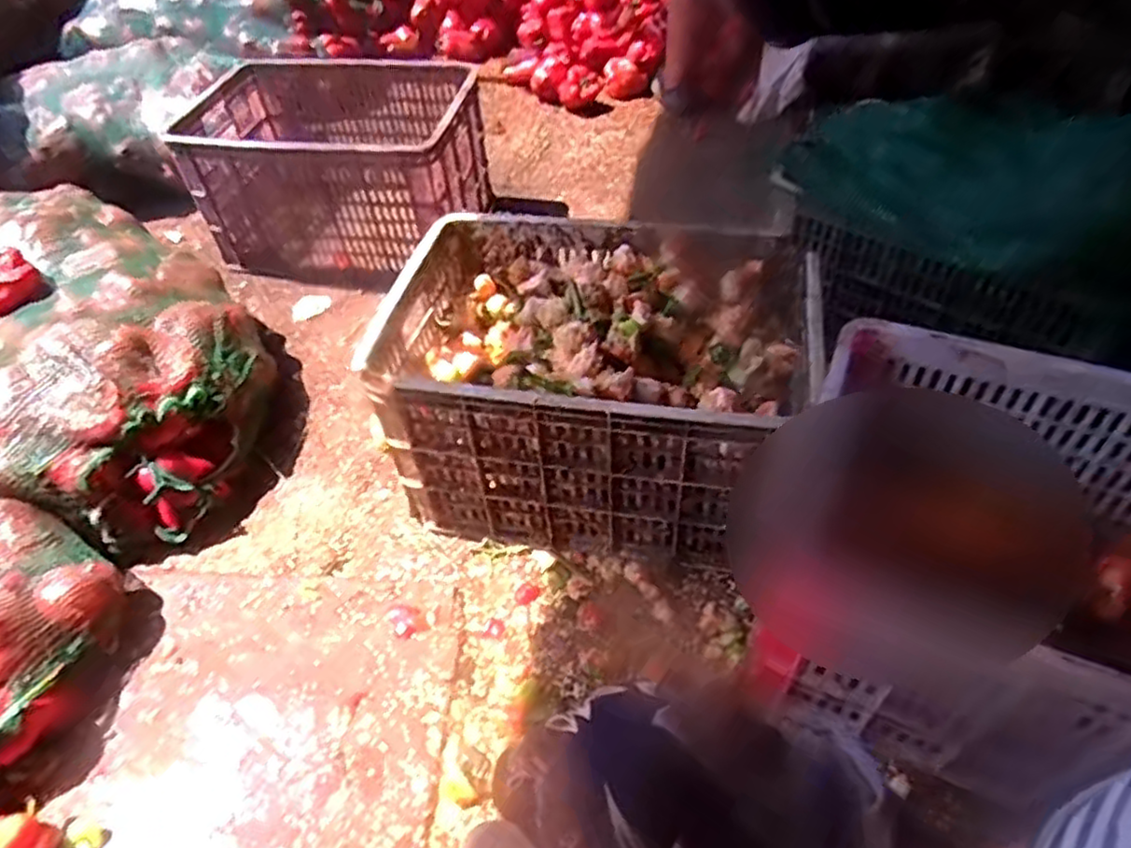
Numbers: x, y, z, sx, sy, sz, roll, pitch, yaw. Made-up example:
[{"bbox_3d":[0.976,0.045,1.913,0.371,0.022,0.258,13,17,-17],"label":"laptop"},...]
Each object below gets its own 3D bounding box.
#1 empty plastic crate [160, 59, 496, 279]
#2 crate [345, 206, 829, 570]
[{"bbox_3d":[-0.450,-0.534,1.470,0.536,0.276,0.379,7,48,10],"label":"empty plastic crate"},{"bbox_3d":[0.040,-0.059,0.961,0.507,0.280,0.363,7,48,10],"label":"crate"}]

